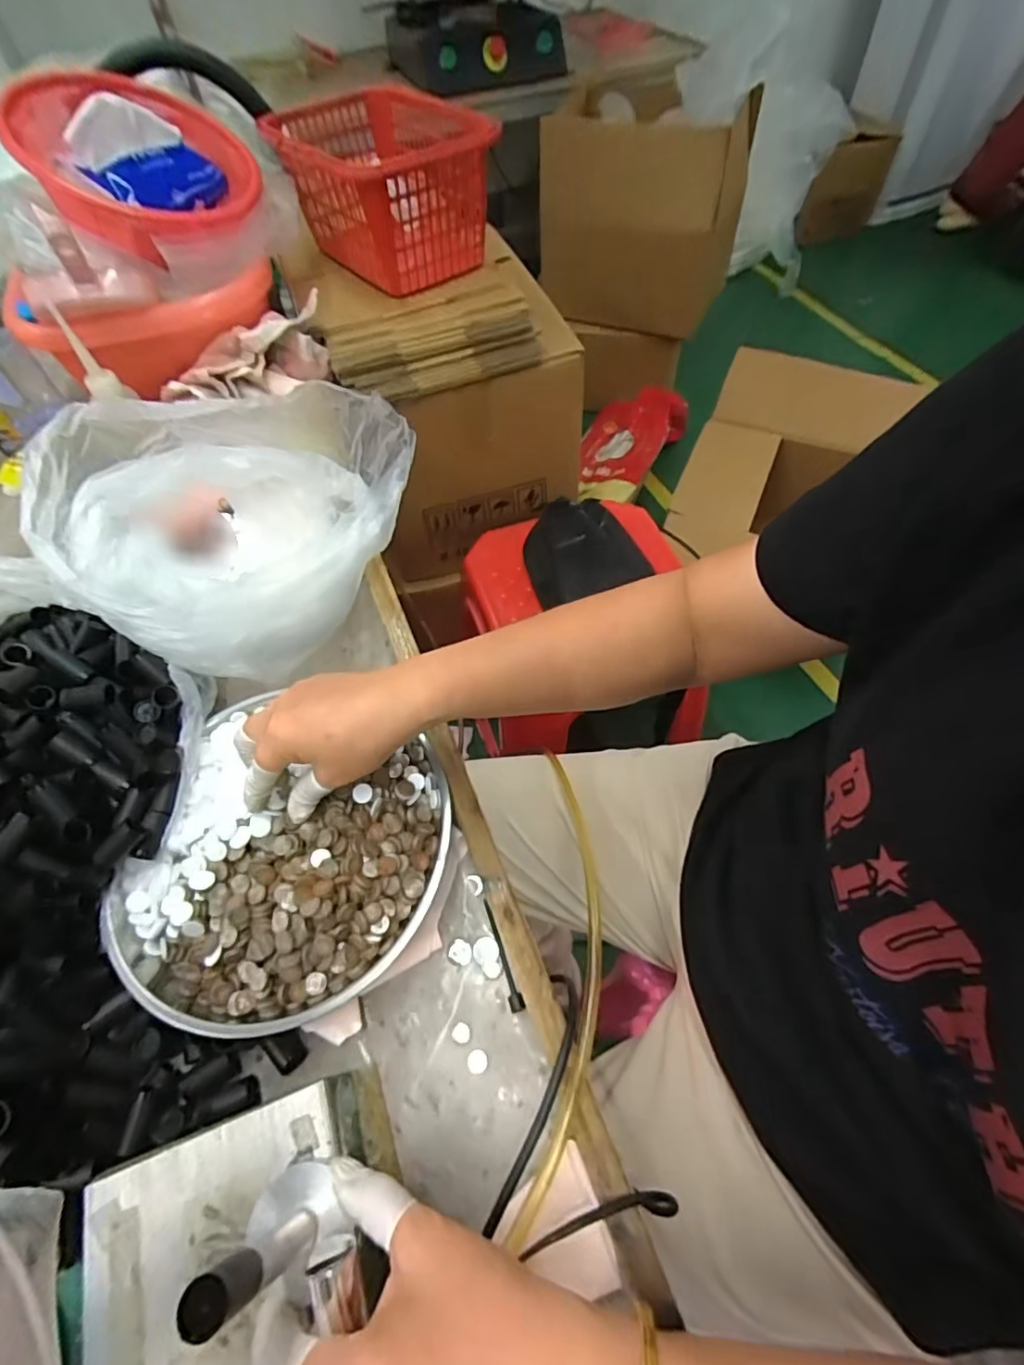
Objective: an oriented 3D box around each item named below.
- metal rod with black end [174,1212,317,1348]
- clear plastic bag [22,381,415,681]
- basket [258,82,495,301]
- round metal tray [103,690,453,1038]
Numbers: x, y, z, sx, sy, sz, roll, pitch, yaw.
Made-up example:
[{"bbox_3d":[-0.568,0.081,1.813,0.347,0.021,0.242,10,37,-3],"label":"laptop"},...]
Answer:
[{"bbox_3d":[-0.097,0.230,0.227,0.016,0.105,0.015,-31,61,-15],"label":"metal rod with black end"},{"bbox_3d":[-0.213,-0.139,0.477,0.276,0.159,0.186,-39,63,-19],"label":"clear plastic bag"},{"bbox_3d":[-0.160,-0.625,0.714,0.201,0.140,0.307,-27,60,-13],"label":"basket"},{"bbox_3d":[-0.151,0.117,0.384,0.209,0.029,0.200,-2,57,3],"label":"round metal tray"}]

